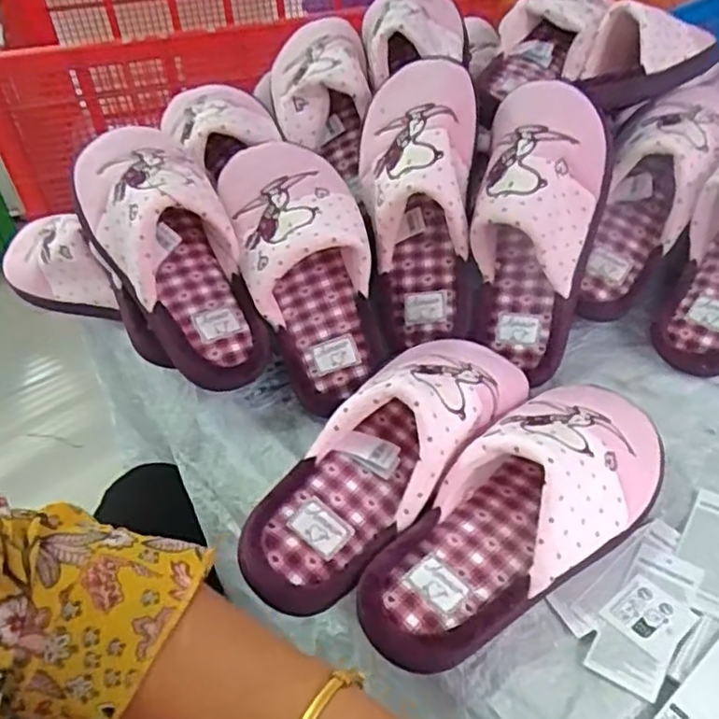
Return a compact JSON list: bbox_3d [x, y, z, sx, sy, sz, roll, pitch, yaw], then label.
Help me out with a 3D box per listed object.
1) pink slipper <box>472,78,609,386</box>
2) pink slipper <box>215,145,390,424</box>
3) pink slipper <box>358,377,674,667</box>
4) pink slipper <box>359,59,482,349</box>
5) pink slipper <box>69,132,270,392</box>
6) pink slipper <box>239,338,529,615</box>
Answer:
[{"bbox_3d":[0.140,-0.105,0.530,0.097,0.235,0.078,7,8,11],"label":"pink slipper"},{"bbox_3d":[-0.044,-0.078,0.531,0.098,0.072,0.240,-15,79,-12],"label":"pink slipper"},{"bbox_3d":[0.097,0.083,0.401,0.234,0.058,0.098,-32,51,-26],"label":"pink slipper"},{"bbox_3d":[0.046,-0.127,0.537,0.094,0.236,0.078,1,7,5],"label":"pink slipper"},{"bbox_3d":[-0.145,-0.090,0.512,0.097,0.079,0.243,-26,86,-21],"label":"pink slipper"},{"bbox_3d":[0.019,0.047,0.430,0.089,0.067,0.241,31,54,31],"label":"pink slipper"}]

